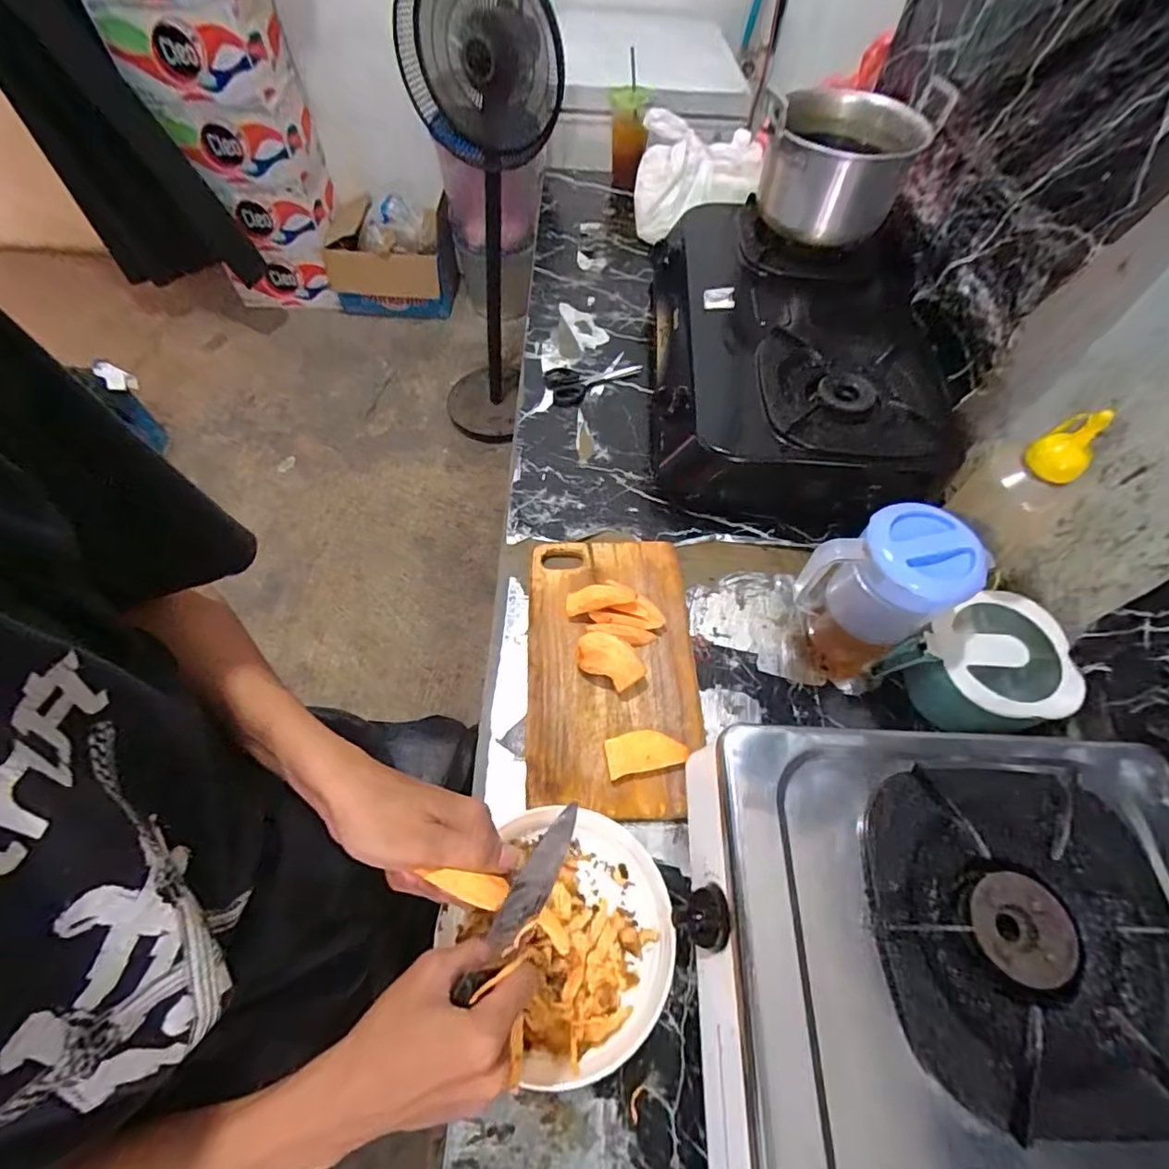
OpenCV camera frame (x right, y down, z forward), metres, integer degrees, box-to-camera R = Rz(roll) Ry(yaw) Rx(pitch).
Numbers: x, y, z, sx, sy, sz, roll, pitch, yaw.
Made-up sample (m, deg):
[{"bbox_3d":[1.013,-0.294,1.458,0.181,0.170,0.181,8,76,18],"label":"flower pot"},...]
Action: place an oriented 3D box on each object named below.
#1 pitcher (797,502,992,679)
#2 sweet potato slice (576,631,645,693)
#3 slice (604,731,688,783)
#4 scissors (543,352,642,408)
[{"bbox_3d":[0.290,0.009,0.562,0.090,0.184,0.110,-33,67,-20],"label":"pitcher"},{"bbox_3d":[0.025,0.081,0.577,0.072,0.045,0.038,28,62,13],"label":"sweet potato slice"},{"bbox_3d":[0.059,0.165,0.544,0.077,0.021,0.037,-10,61,-9],"label":"slice"},{"bbox_3d":[0.014,-0.311,0.833,0.141,0.008,0.074,-21,63,-14],"label":"scissors"}]

